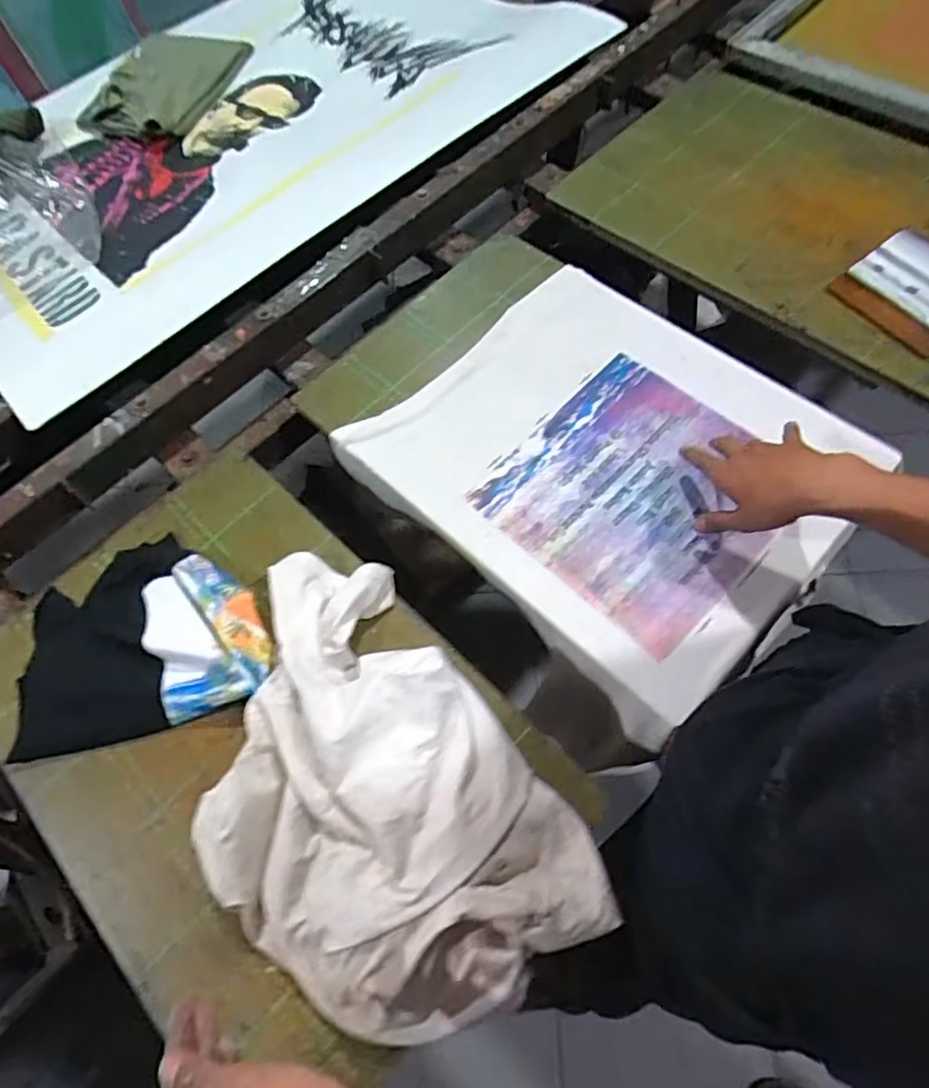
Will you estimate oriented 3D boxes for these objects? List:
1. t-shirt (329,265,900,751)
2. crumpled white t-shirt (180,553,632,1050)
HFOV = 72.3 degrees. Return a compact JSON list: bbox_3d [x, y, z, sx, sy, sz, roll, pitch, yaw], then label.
[{"bbox_3d":[0.158,-0.091,0.709,0.387,0.057,0.465,-42,69,-15],"label":"t-shirt"},{"bbox_3d":[-0.104,0.206,0.561,0.272,0.087,0.429,-36,65,-11],"label":"crumpled white t-shirt"}]

